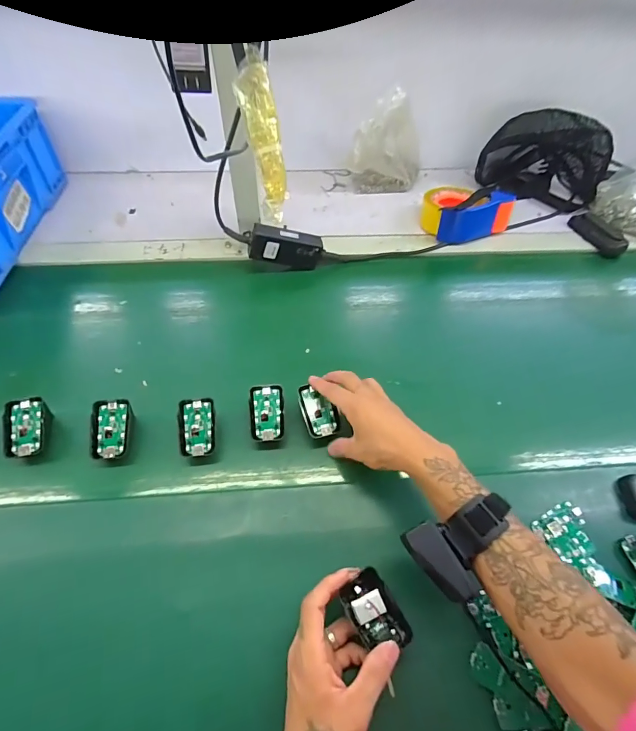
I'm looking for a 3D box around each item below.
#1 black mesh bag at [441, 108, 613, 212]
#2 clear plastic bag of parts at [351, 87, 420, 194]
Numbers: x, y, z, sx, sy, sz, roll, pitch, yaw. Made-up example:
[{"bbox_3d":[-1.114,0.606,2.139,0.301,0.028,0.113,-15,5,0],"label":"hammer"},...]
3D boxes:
[{"bbox_3d":[0.442,-0.406,0.780,0.206,0.126,0.160,-15,56,-12],"label":"black mesh bag"},{"bbox_3d":[0.134,-0.407,0.760,0.135,0.160,0.074,5,55,2],"label":"clear plastic bag of parts"}]

